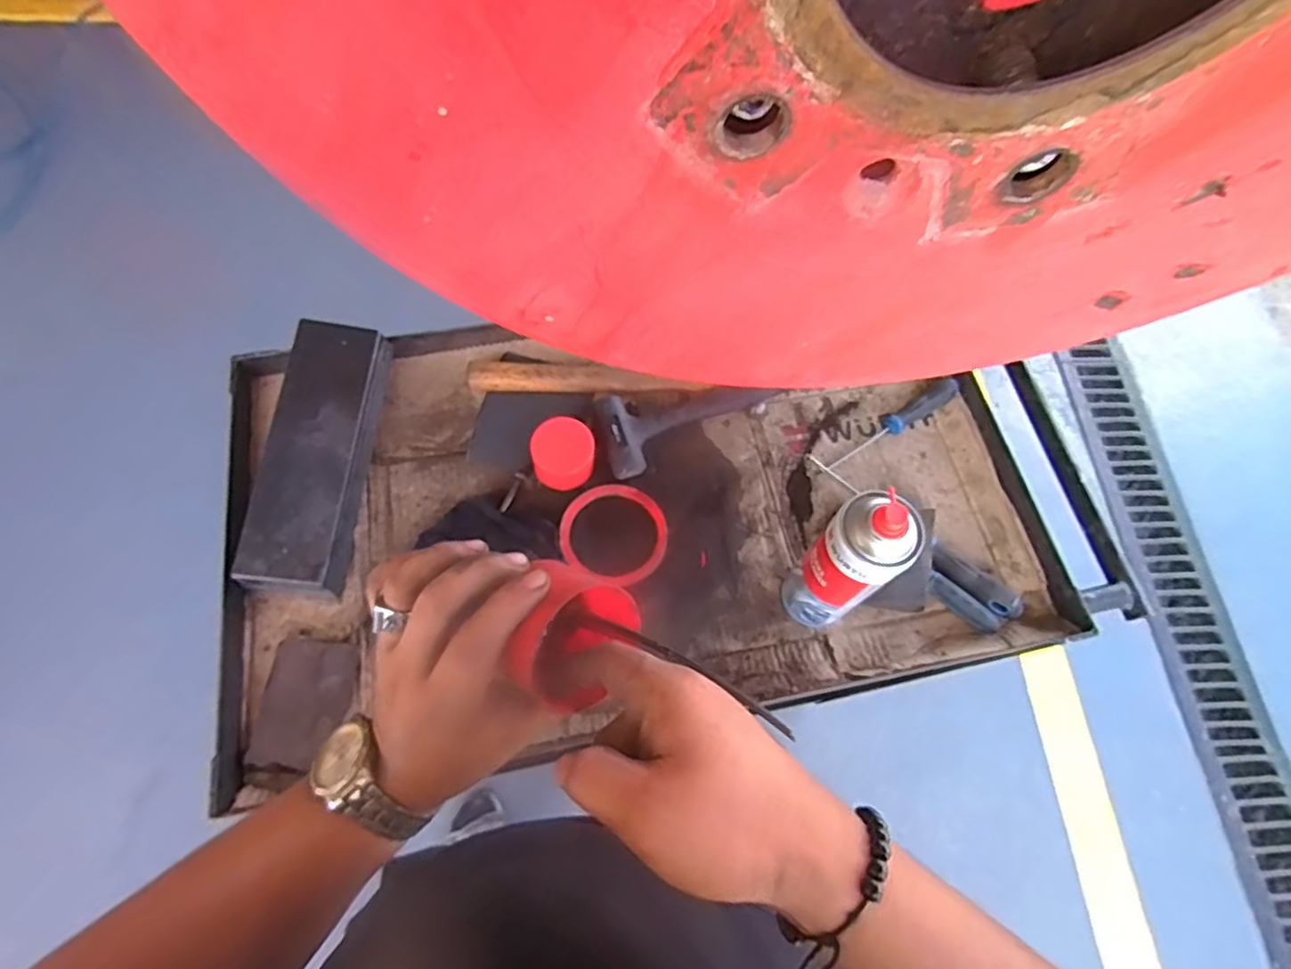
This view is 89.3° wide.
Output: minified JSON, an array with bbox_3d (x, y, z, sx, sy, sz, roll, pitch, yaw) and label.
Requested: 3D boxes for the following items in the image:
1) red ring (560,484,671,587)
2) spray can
[{"bbox_3d":[-0.032,0.049,0.685,0.113,0.014,0.106,1,67,-3],"label":"red ring"},{"bbox_3d":[0.172,0.067,0.558,0.060,0.210,0.065,1,67,-3],"label":"spray can"}]

